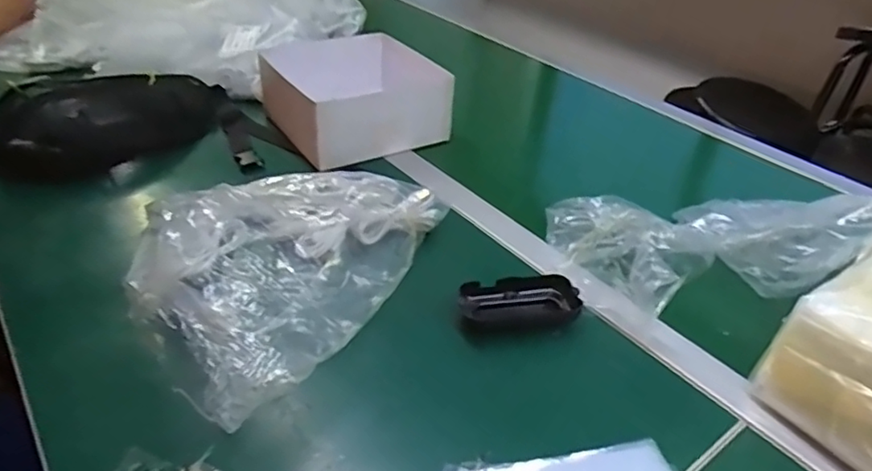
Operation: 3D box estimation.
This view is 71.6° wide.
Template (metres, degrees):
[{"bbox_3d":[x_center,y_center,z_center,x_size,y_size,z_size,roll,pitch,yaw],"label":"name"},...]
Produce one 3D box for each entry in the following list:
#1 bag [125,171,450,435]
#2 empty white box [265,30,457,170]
[{"bbox_3d":[-0.132,0.000,0.558,0.182,0.112,0.327,19,39,20],"label":"bag"},{"bbox_3d":[-0.108,-0.192,0.831,0.204,0.111,0.168,-19,42,-27],"label":"empty white box"}]

